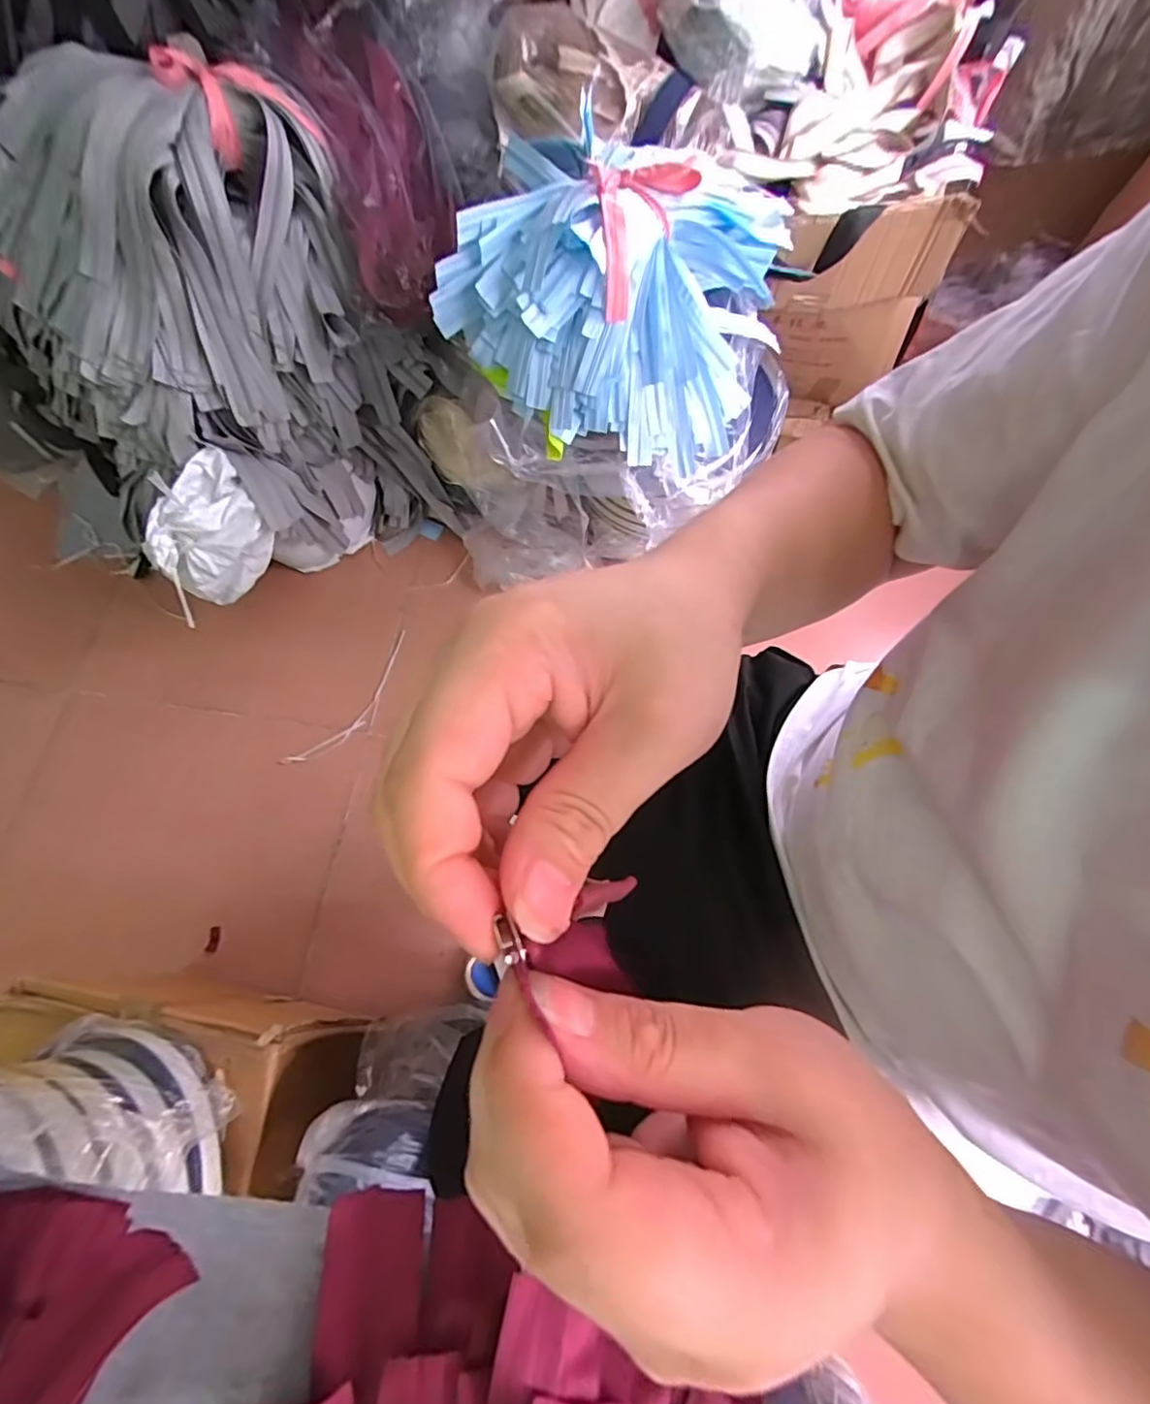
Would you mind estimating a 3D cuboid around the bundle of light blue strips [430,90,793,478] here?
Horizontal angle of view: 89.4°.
[{"bbox_3d":[0.087,-0.566,0.783,0.385,0.214,0.422,26,73,9],"label":"bundle of light blue strips"}]

